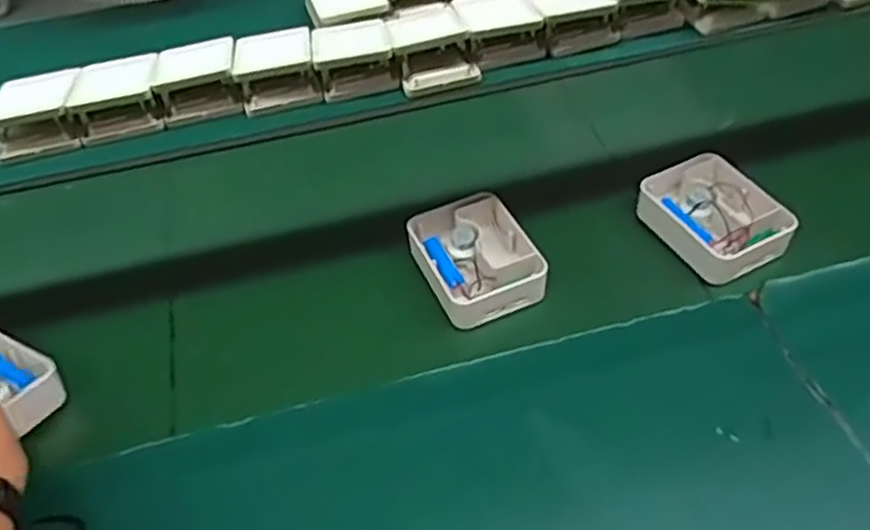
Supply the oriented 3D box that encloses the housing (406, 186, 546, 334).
[{"bbox_3d":[0.040,-0.008,0.706,0.101,0.037,0.127,-20,50,-12],"label":"housing"}]

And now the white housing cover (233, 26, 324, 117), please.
[{"bbox_3d":[-0.207,-0.260,0.945,0.103,0.042,0.129,-12,45,-6],"label":"white housing cover"}]

